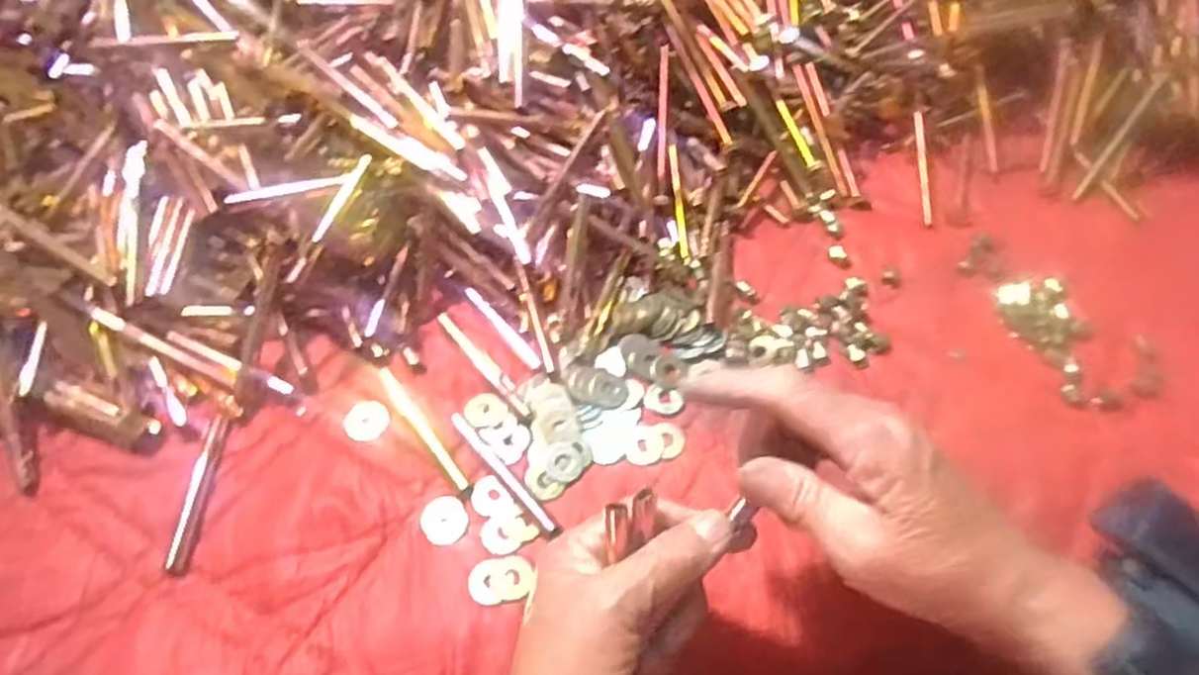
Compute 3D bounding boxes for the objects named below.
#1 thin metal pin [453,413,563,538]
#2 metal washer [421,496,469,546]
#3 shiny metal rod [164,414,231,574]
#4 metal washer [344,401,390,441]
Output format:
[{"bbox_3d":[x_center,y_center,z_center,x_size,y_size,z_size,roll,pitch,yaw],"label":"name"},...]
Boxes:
[{"bbox_3d":[-0.053,0.073,0.409,0.008,0.004,0.091,-38,64,-19],"label":"thin metal pin"},{"bbox_3d":[-0.083,0.098,0.402,0.024,0.005,0.027,-12,58,-6],"label":"metal washer"},{"bbox_3d":[-0.222,0.085,0.414,0.015,0.009,0.088,-1,58,2],"label":"shiny metal rod"},{"bbox_3d":[-0.135,0.048,0.435,0.026,0.004,0.027,-3,52,0],"label":"metal washer"}]

